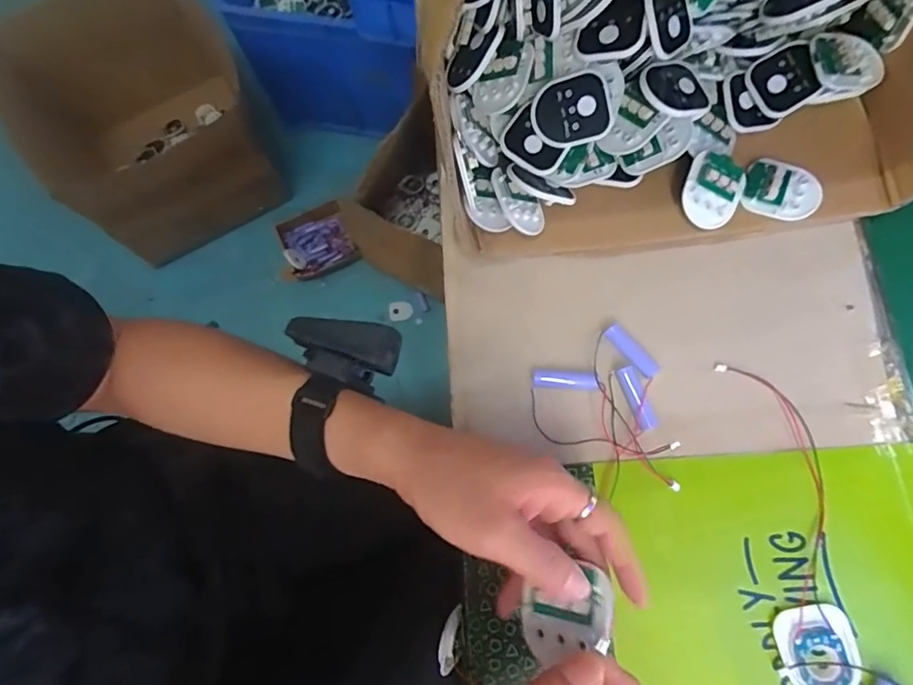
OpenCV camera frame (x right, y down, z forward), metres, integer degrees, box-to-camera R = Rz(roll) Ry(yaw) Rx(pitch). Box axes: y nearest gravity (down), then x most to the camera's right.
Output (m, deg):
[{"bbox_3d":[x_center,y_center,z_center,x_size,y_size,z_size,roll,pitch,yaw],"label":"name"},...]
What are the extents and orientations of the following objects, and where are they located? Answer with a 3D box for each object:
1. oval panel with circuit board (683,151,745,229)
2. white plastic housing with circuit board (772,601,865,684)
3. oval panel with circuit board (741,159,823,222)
[{"bbox_3d":[0.202,-0.118,0.405,0.048,0.010,0.054,17,104,-11],"label":"oval panel with circuit board"},{"bbox_3d":[0.241,0.205,0.340,0.050,0.004,0.056,-12,76,-1],"label":"white plastic housing with circuit board"},{"bbox_3d":[0.258,-0.119,0.408,0.055,0.011,0.045,21,77,7],"label":"oval panel with circuit board"}]

